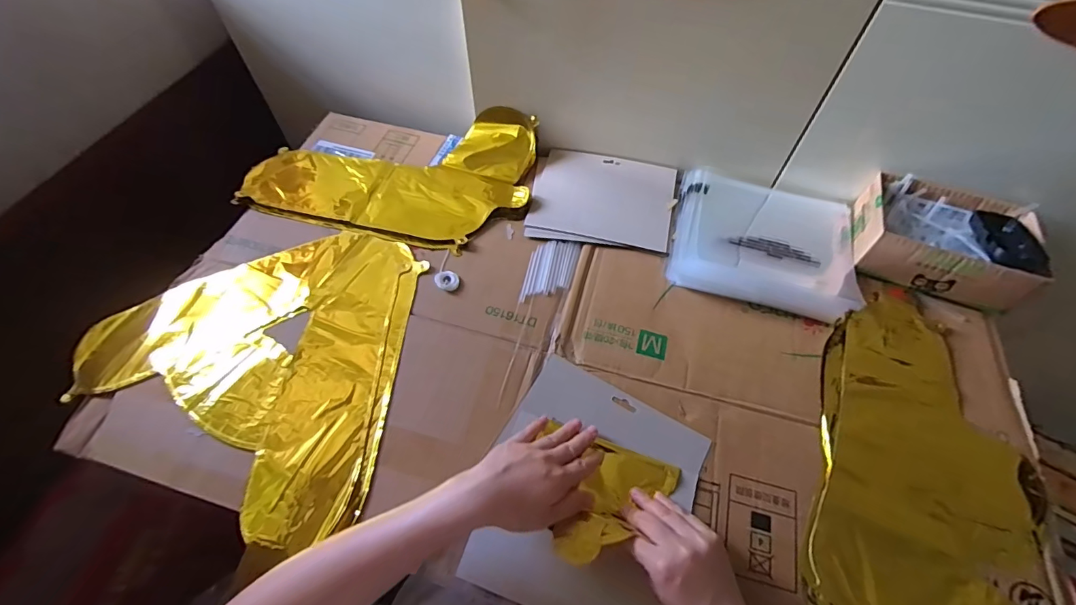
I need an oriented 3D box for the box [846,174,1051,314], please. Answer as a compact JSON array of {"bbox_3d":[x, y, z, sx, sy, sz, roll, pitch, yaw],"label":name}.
[{"bbox_3d":[0.507,-0.088,0.583,0.180,0.064,0.135,20,61,11],"label":"box"}]

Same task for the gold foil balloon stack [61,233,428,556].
[{"bbox_3d":[-0.342,0.060,0.533,0.367,0.015,0.351,5,59,2],"label":"gold foil balloon stack"}]

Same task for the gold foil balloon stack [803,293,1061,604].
[{"bbox_3d":[0.385,0.191,0.467,0.221,0.012,0.434,14,60,7],"label":"gold foil balloon stack"}]

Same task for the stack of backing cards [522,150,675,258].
[{"bbox_3d":[0.092,-0.150,0.663,0.194,0.008,0.164,9,60,4],"label":"stack of backing cards"}]

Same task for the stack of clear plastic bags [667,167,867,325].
[{"bbox_3d":[0.304,-0.085,0.633,0.234,0.040,0.216,19,55,7],"label":"stack of clear plastic bags"}]

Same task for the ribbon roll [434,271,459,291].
[{"bbox_3d":[-0.115,-0.028,0.590,0.029,0.009,0.029,0,59,-1],"label":"ribbon roll"}]

